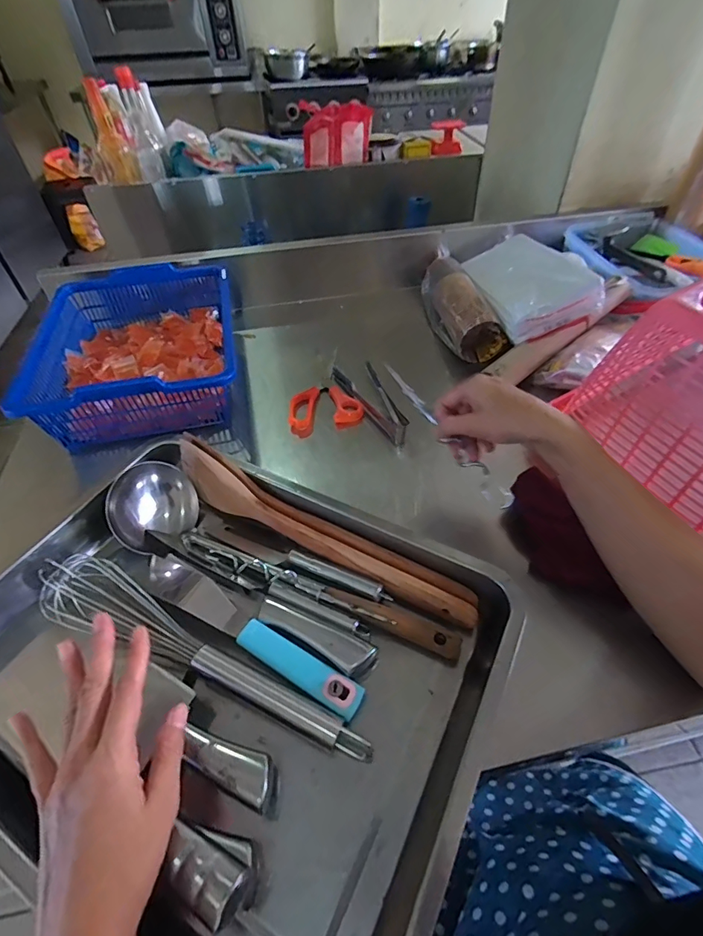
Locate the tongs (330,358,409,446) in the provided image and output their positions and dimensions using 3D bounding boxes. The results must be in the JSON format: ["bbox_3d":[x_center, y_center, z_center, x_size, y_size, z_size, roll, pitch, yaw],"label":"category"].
[{"bbox_3d":[0.024,-0.095,0.620,0.062,0.028,0.171,-16,52,-9],"label":"tongs"}]

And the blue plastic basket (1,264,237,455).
[{"bbox_3d":[-0.305,-0.186,0.655,0.273,0.090,0.330,-12,52,-6],"label":"blue plastic basket"}]

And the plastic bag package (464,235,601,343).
[{"bbox_3d":[0.280,-0.312,0.724,0.133,0.053,0.317,-27,37,19],"label":"plastic bag package"}]

